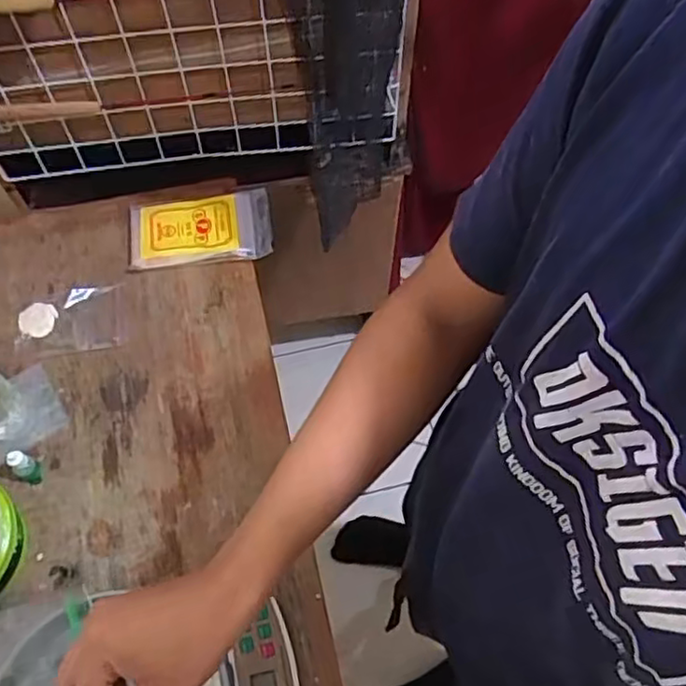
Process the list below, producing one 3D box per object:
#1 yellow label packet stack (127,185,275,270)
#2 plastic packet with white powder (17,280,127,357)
[{"bbox_3d":[-0.202,-0.167,0.934,0.196,0.029,0.109,-5,61,-3],"label":"yellow label packet stack"},{"bbox_3d":[-0.357,-0.028,0.876,0.137,0.010,0.099,-12,62,-7],"label":"plastic packet with white powder"}]

